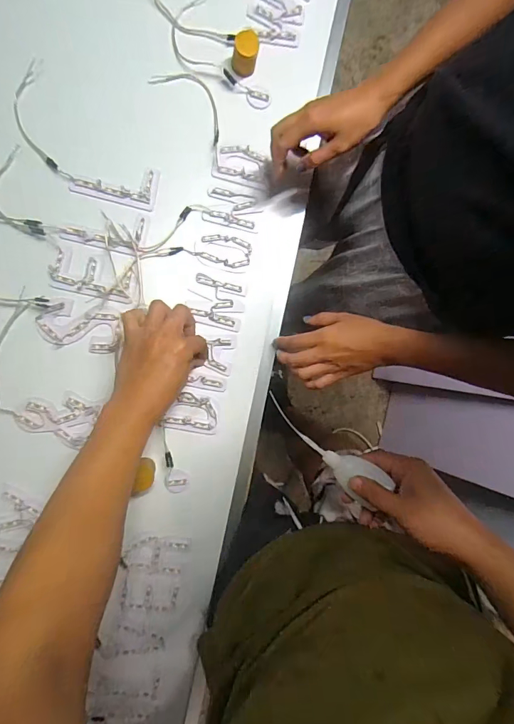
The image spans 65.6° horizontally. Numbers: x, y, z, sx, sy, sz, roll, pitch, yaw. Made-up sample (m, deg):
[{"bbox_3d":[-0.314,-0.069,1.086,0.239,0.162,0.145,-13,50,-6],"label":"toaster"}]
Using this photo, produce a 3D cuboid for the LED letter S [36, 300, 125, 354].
[{"bbox_3d":[-0.237,-0.047,0.535,0.103,0.006,0.058,13,88,-10],"label":"LED letter S"}]

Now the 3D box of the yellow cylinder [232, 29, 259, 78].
[{"bbox_3d":[-0.015,-0.423,0.548,0.033,0.042,0.032,0,90,-10],"label":"yellow cylinder"}]

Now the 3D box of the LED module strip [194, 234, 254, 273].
[{"bbox_3d":[-0.046,-0.154,0.563,0.081,0.004,0.049,8,89,-10],"label":"LED module strip"}]

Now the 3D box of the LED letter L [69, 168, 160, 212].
[{"bbox_3d":[-0.192,-0.245,0.542,0.109,0.004,0.056,10,89,-10],"label":"LED letter L"}]

